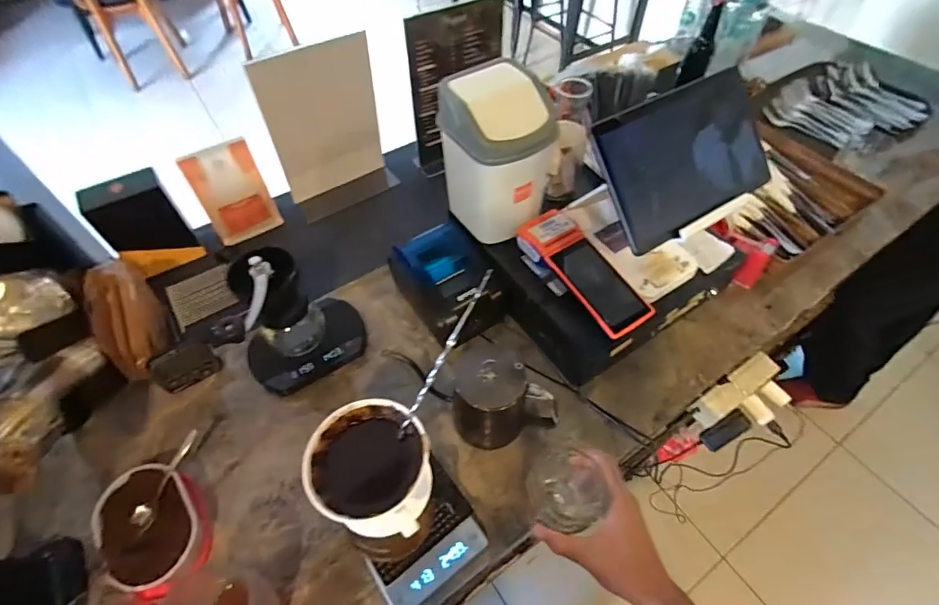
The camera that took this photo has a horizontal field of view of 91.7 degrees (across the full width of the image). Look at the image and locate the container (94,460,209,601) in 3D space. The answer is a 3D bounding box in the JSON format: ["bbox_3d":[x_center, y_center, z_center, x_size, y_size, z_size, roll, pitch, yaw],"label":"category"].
[{"bbox_3d":[-0.386,0.281,0.562,0.101,0.061,0.157,-33,59,-21],"label":"container"}]

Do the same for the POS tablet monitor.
[{"bbox_3d":[0.263,-0.175,0.540,0.236,0.152,0.014,-28,16,-15],"label":"POS tablet monitor"}]

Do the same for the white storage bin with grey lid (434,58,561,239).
[{"bbox_3d":[0.051,-0.220,0.675,0.148,0.203,0.133,-30,58,-19],"label":"white storage bin with grey lid"}]

